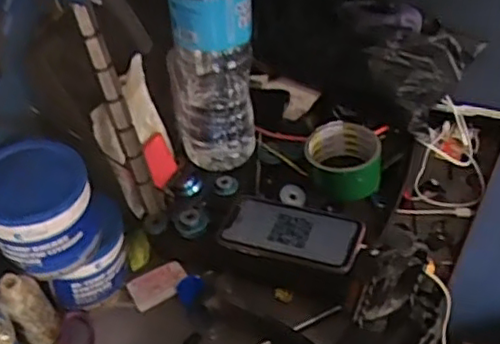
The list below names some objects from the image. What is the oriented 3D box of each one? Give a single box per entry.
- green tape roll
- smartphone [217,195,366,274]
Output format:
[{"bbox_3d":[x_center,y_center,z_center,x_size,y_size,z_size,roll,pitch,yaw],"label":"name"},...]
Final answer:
[{"bbox_3d":[0.109,-0.011,0.756,0.086,0.061,0.080,0,43,0],"label":"green tape roll"},{"bbox_3d":[0.046,0.065,0.707,0.153,0.011,0.082,11,44,22],"label":"smartphone"}]

